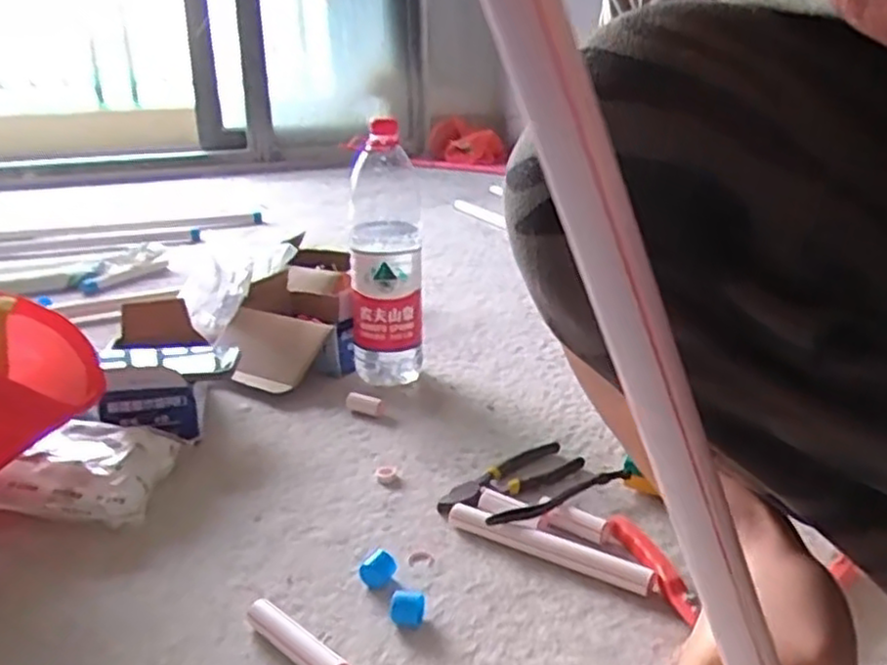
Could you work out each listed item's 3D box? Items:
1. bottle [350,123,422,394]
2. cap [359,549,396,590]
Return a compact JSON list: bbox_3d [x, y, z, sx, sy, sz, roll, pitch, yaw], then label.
[{"bbox_3d":[-0.071,-0.086,0.899,0.085,0.311,0.103,-3,21,-5],"label":"bottle"},{"bbox_3d":[-0.052,0.186,0.583,0.022,0.019,0.024,14,25,35],"label":"cap"}]

